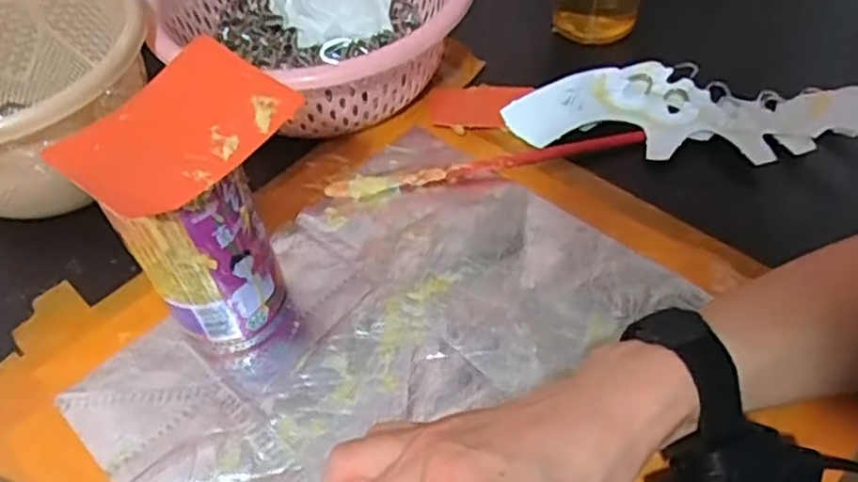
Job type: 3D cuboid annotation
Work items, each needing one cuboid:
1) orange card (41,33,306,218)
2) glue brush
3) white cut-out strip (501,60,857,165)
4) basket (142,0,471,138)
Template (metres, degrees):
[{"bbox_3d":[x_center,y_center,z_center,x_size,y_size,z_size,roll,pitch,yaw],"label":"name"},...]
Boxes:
[{"bbox_3d":[-0.118,-0.053,0.318,0.077,0.014,0.099,32,59,27],"label":"orange card"},{"bbox_3d":[0.041,-0.054,0.463,0.216,0.015,0.015,-12,49,-6],"label":"glue brush"},{"bbox_3d":[0.190,-0.094,0.475,0.257,0.039,0.096,11,51,14],"label":"white cut-out strip"},{"bbox_3d":[-0.081,-0.161,0.515,0.205,0.095,0.198,-2,49,3],"label":"basket"}]

